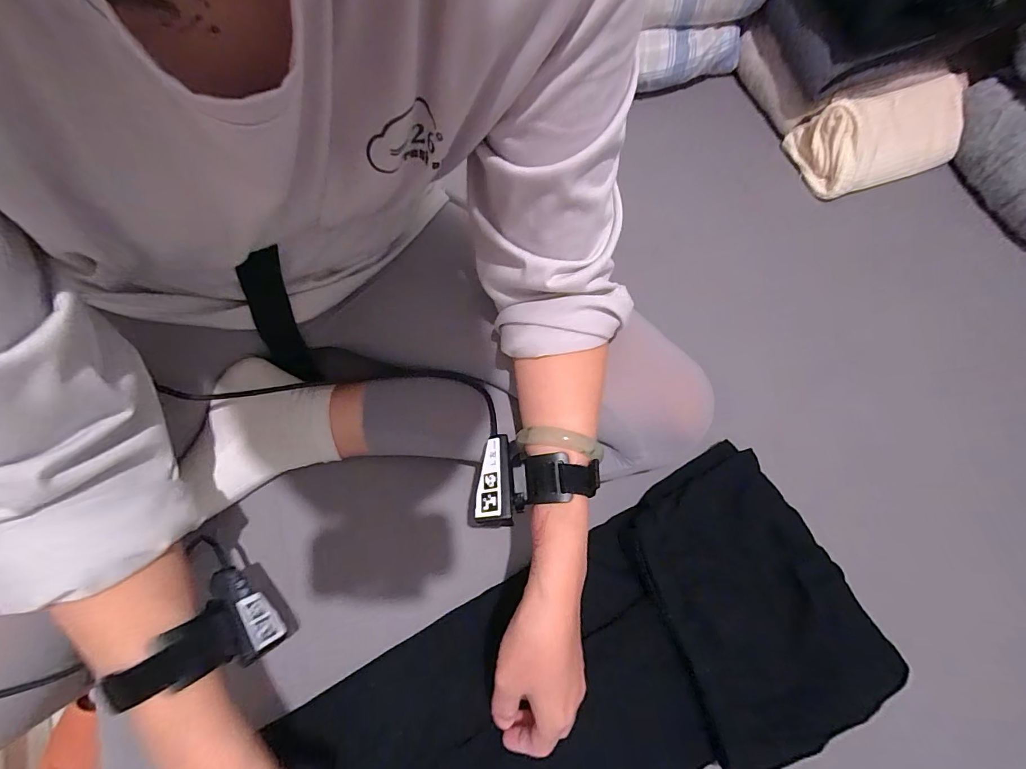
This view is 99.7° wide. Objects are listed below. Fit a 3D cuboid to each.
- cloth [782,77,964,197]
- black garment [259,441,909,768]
[{"bbox_3d":[0.529,-0.363,0.621,0.232,0.080,0.134,-22,71,-11],"label":"cloth"},{"bbox_3d":[0.055,0.266,0.373,0.550,0.034,0.227,-24,71,-13],"label":"black garment"}]

